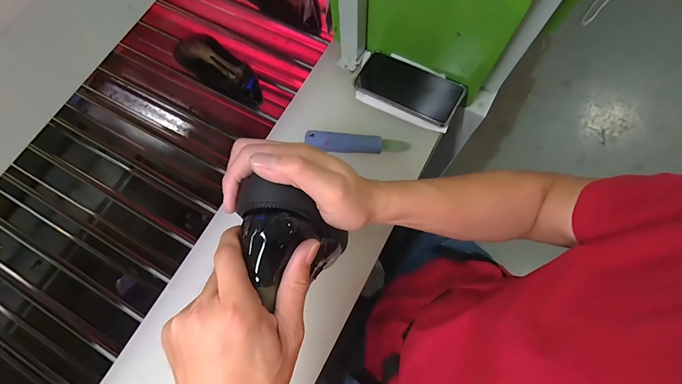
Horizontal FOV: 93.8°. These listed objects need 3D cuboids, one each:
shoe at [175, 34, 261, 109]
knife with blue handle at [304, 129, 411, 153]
[{"bbox_3d":[-0.226,-0.228,0.593,0.181,0.052,0.067,36,77,12],"label":"shoe"},{"bbox_3d":[0.025,-0.073,0.484,0.155,0.018,0.026,6,73,4],"label":"knife with blue handle"}]

